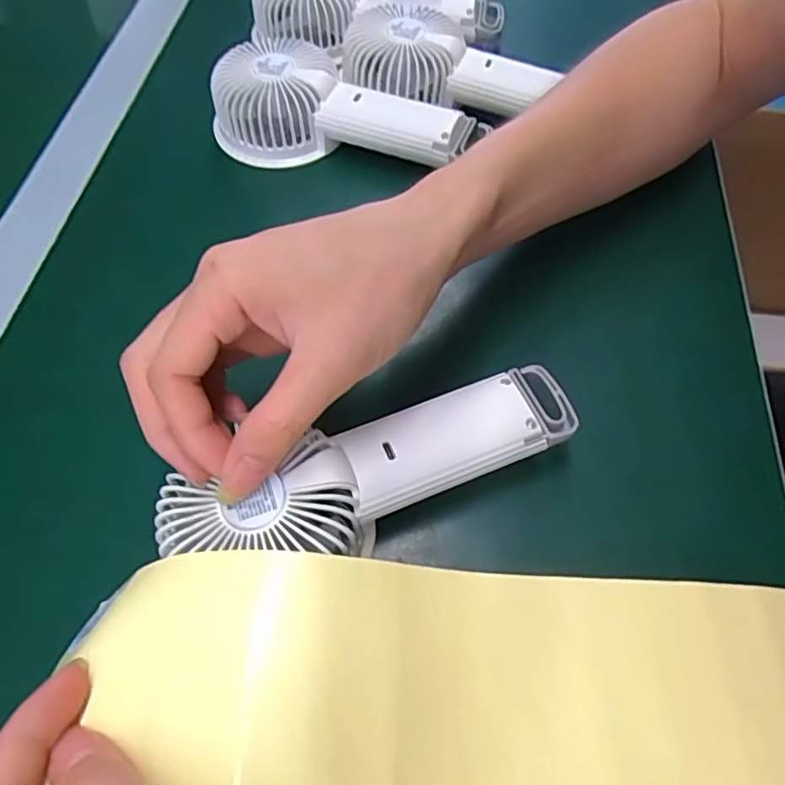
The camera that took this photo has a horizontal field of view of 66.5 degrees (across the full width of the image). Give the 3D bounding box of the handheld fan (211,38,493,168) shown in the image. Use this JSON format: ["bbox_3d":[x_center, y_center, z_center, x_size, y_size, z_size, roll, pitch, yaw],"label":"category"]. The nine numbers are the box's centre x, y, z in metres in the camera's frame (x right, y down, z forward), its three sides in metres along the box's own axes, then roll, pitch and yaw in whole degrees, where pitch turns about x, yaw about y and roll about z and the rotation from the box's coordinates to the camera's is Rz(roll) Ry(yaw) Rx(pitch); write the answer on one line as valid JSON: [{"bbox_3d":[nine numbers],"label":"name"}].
[{"bbox_3d":[-0.025,-0.180,0.378,0.169,0.047,0.077,8,61,5],"label":"handheld fan"}]

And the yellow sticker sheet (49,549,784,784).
[{"bbox_3d":[0.034,0.113,0.204,0.262,0.022,0.113,11,60,-6],"label":"yellow sticker sheet"}]

